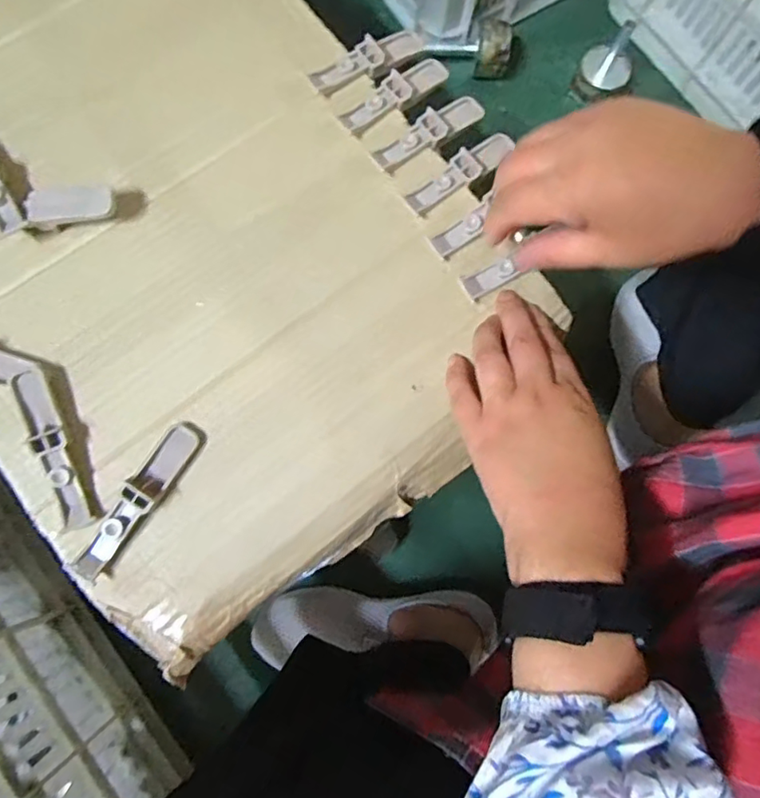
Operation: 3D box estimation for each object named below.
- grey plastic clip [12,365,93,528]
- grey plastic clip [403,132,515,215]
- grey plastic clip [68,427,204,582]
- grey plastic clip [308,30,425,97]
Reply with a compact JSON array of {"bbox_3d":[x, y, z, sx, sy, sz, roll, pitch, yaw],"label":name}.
[{"bbox_3d":[-0.192,0.027,0.329,0.018,0.014,0.097,-24,82,-6],"label":"grey plastic clip"},{"bbox_3d":[0.058,-0.157,0.383,0.094,0.017,0.021,-40,81,-21],"label":"grey plastic clip"},{"bbox_3d":[-0.142,0.059,0.326,0.022,0.015,0.098,33,80,4],"label":"grey plastic clip"},{"bbox_3d":[-0.006,-0.238,0.396,0.090,0.019,0.024,-41,84,-9],"label":"grey plastic clip"}]

